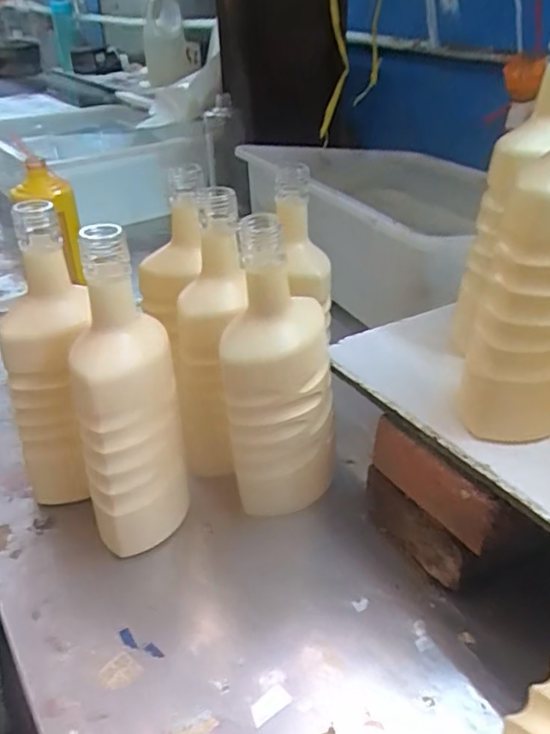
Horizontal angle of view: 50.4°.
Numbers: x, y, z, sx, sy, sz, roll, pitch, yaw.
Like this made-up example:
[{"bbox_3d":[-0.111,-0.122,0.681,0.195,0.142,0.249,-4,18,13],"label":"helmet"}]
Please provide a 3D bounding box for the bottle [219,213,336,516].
[{"bbox_3d":[0.007,0.016,0.464,0.090,0.257,0.072,5,33,7],"label":"bottle"}]

